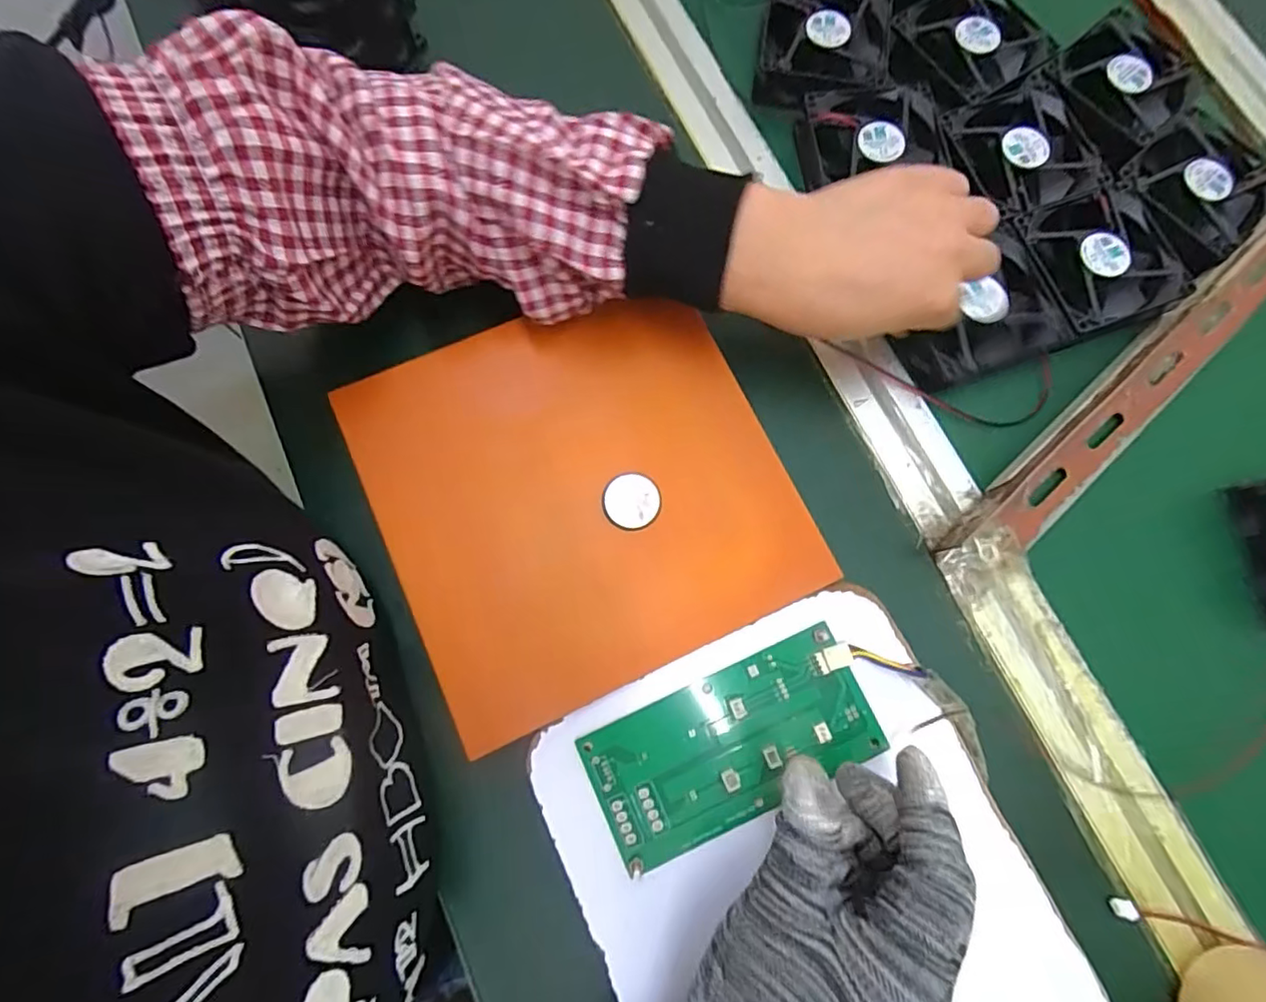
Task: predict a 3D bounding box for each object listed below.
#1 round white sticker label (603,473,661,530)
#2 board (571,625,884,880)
[{"bbox_3d":[-0.001,0.000,0.299,0.028,0.004,0.027,0,77,-2],"label":"round white sticker label"},{"bbox_3d":[0.047,0.116,0.276,0.133,0.010,0.065,-23,76,-7],"label":"board"}]

